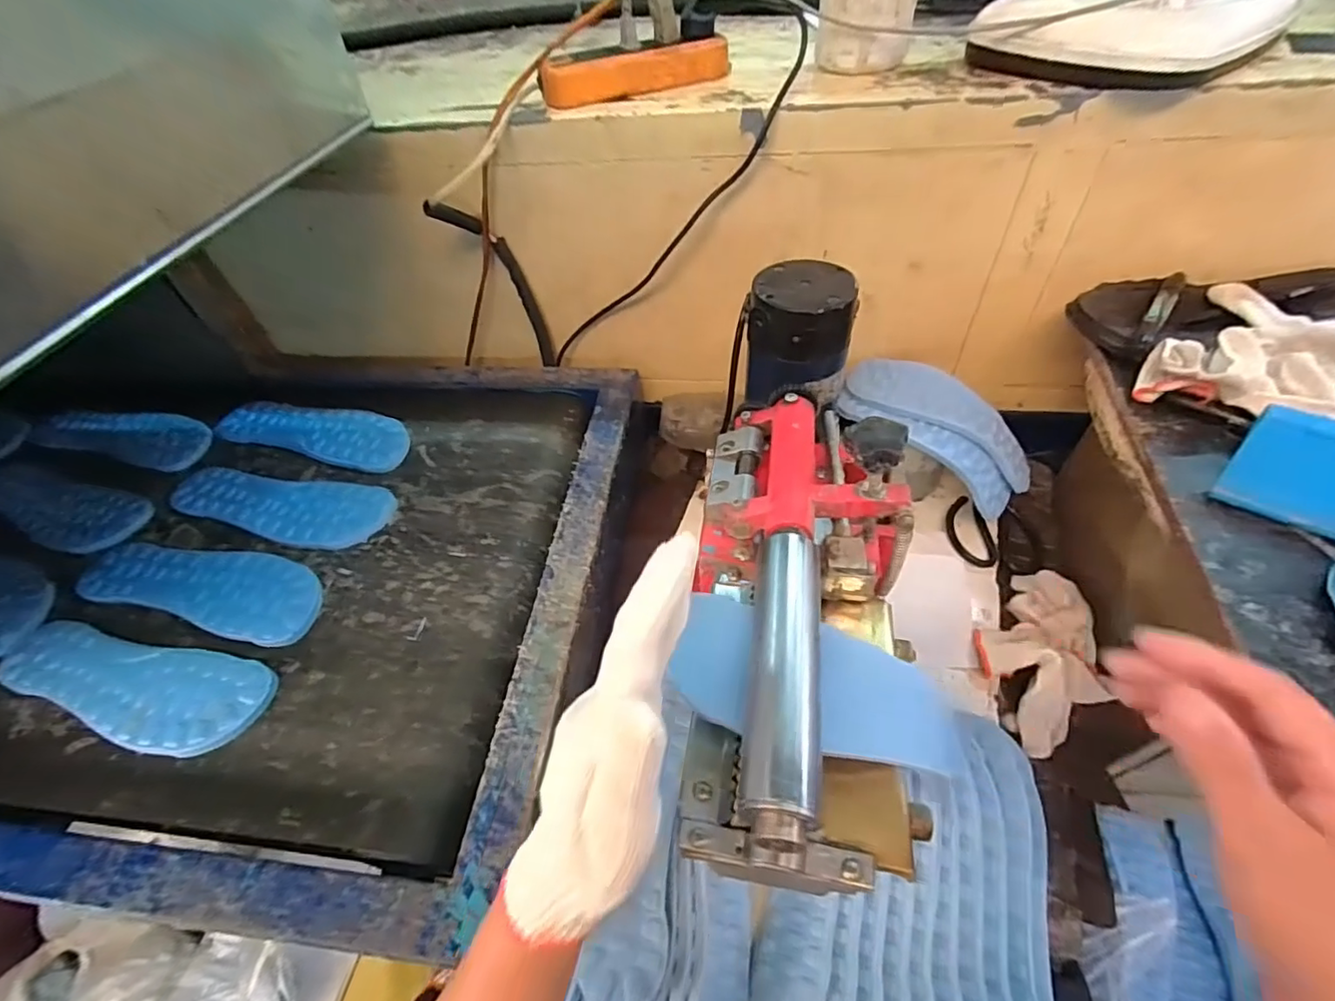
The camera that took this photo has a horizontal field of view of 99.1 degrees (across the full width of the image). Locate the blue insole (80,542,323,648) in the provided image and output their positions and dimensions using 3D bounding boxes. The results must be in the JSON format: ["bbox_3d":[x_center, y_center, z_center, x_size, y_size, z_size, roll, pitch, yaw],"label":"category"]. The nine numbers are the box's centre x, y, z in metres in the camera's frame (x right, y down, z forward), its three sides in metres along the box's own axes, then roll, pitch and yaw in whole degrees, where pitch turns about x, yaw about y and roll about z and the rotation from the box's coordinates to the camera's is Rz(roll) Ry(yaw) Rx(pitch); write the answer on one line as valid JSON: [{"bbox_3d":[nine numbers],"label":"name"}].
[{"bbox_3d":[-0.450,0.080,0.549,0.257,0.014,0.081,9,52,12],"label":"blue insole"}]

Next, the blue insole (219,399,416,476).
[{"bbox_3d":[-0.426,-0.088,0.691,0.259,0.015,0.086,12,52,15],"label":"blue insole"}]

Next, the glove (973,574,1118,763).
[{"bbox_3d":[0.355,0.144,0.546,0.105,0.030,0.190,7,51,11],"label":"glove"}]

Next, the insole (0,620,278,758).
[{"bbox_3d":[-0.466,0.157,0.486,0.265,0.013,0.082,7,51,11],"label":"insole"}]

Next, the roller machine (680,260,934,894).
[{"bbox_3d":[0.093,0.003,0.396,0.135,0.117,0.433,2,51,7],"label":"roller machine"}]

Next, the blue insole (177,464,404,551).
[{"bbox_3d":[-0.419,0.004,0.615,0.256,0.017,0.079,9,52,12],"label":"blue insole"}]

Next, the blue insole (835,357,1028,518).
[{"bbox_3d":[0.297,-0.082,0.633,0.083,0.073,0.224,-39,71,-24],"label":"blue insole"}]

